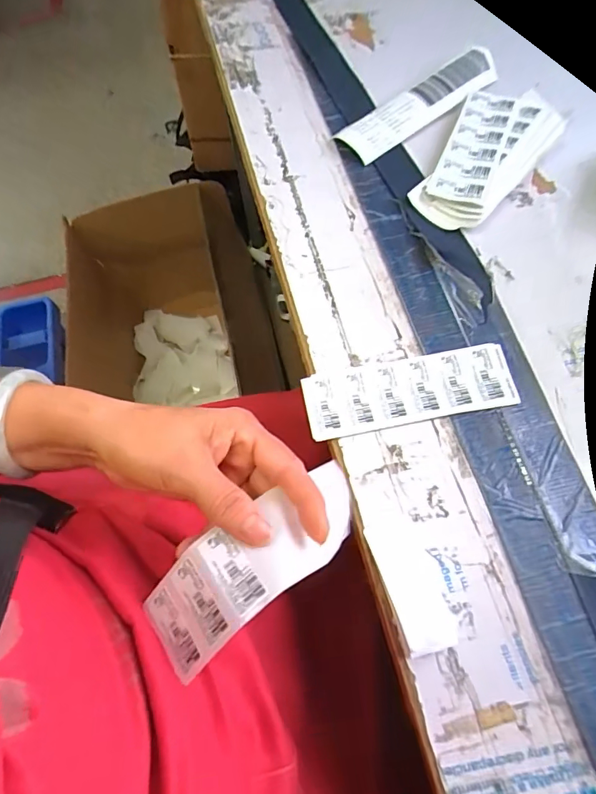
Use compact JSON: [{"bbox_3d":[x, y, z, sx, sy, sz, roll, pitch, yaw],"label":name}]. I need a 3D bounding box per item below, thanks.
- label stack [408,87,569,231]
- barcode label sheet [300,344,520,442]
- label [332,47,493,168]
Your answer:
[{"bbox_3d":[0.181,-0.237,0.444,0.092,0.016,0.183,34,72,16],"label":"label stack"},{"bbox_3d":[0.086,-0.005,0.353,0.160,0.005,0.053,-10,71,-2],"label":"barcode label sheet"},{"bbox_3d":[0.127,-0.310,0.477,0.187,0.021,0.046,-35,69,-11],"label":"label"}]

